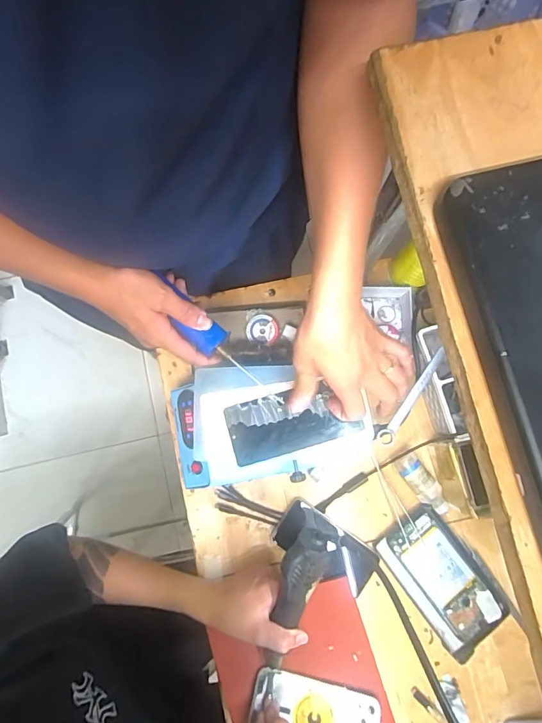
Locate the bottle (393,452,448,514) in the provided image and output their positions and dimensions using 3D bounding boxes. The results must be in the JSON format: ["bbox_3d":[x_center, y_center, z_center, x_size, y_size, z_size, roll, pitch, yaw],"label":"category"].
[{"bbox_3d":[0.213,0.172,0.603,0.033,0.028,0.091,-37,82,-7],"label":"bottle"}]

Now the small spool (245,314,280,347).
[{"bbox_3d":[-0.013,-0.047,0.651,0.052,0.009,0.045,35,81,5],"label":"small spool"}]

